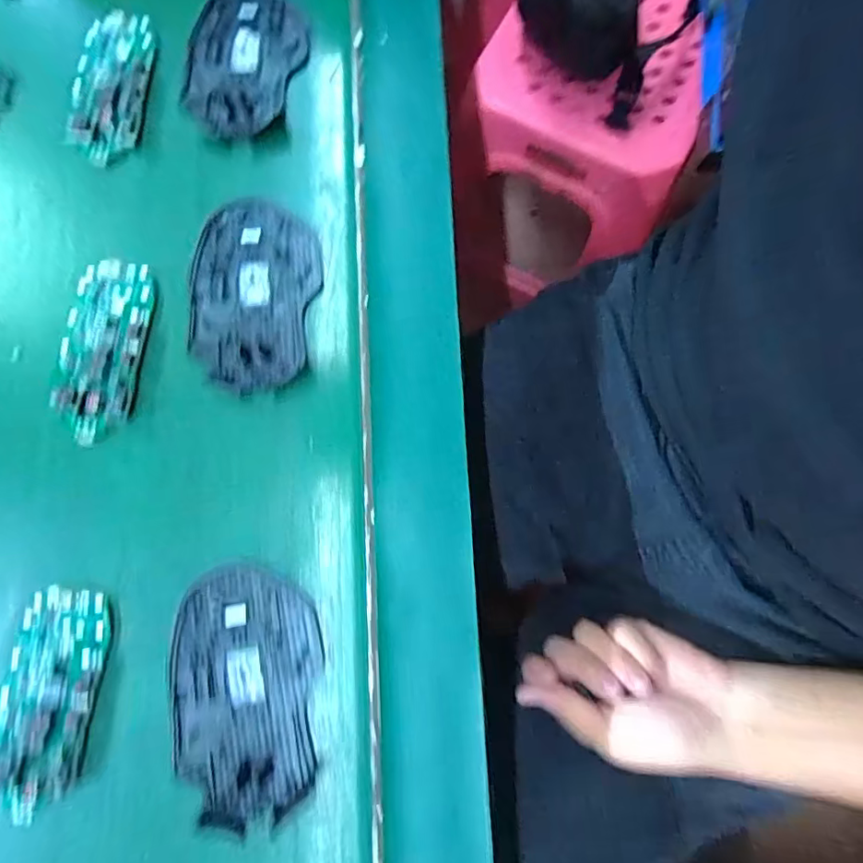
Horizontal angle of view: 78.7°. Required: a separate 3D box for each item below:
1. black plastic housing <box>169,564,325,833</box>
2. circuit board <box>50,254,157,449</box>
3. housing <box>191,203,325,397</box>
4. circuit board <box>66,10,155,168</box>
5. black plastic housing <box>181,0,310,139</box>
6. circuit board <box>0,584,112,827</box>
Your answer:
[{"bbox_3d":[-0.092,0.125,0.257,0.071,0.007,0.112,-3,79,-1],"label":"black plastic housing"},{"bbox_3d":[-0.183,-0.046,0.291,0.047,0.008,0.102,6,79,1],"label":"circuit board"},{"bbox_3d":[-0.101,-0.078,0.298,0.070,0.008,0.113,7,79,1],"label":"housing"},{"bbox_3d":[-0.198,-0.213,0.325,0.046,0.010,0.100,2,79,0],"label":"circuit board"},{"bbox_3d":[-0.117,-0.231,0.328,0.070,0.009,0.106,9,79,1],"label":"black plastic housing"},{"bbox_3d":[-0.186,0.128,0.253,0.047,0.009,0.100,4,79,0],"label":"circuit board"}]

